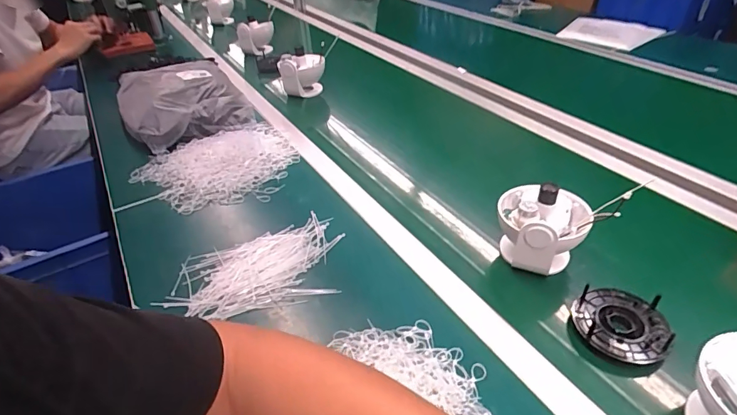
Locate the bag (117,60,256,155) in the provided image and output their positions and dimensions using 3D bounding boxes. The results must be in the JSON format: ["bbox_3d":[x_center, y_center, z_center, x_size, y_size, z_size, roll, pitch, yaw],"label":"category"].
[{"bbox_3d":[-0.434,-0.246,1.000,0.246,0.101,0.305,-24,42,-25],"label":"bag"}]

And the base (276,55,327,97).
[{"bbox_3d":[-0.164,-0.334,1.117,0.122,0.116,0.075,-14,39,-14],"label":"base"}]

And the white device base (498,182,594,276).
[{"bbox_3d":[0.236,0.025,0.589,0.115,0.107,0.111,18,42,25],"label":"white device base"}]

